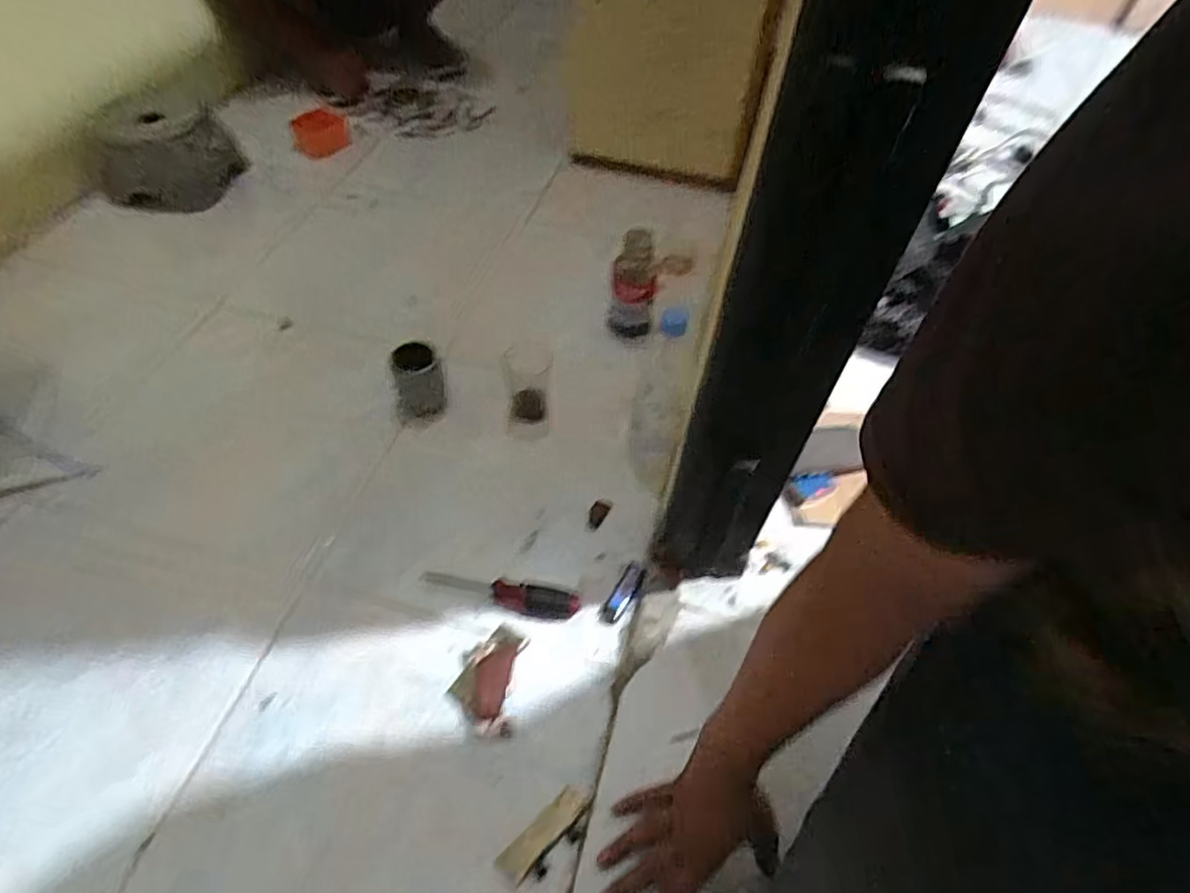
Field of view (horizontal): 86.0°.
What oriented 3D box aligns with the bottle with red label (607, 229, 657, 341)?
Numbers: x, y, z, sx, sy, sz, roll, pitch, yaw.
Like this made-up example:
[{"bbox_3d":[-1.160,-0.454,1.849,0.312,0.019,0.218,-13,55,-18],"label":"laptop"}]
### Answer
[{"bbox_3d":[0.060,-0.250,1.005,0.070,0.161,0.071,12,52,6],"label":"bottle with red label"}]

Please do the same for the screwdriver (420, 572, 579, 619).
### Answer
[{"bbox_3d":[-0.114,0.176,0.754,0.188,0.025,0.032,8,52,3],"label":"screwdriver"}]

